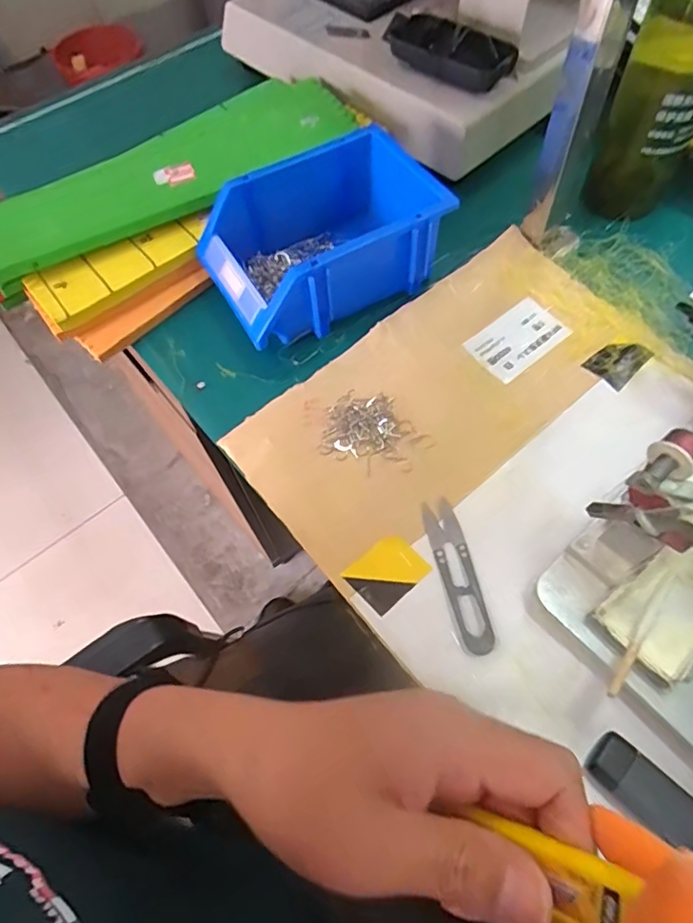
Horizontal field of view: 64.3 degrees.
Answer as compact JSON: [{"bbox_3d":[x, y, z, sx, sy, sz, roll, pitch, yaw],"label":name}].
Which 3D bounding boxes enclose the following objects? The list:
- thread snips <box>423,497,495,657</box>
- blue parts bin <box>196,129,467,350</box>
[{"bbox_3d":[0.072,0.071,0.350,0.021,0.008,0.100,-13,62,-3],"label":"thread snips"},{"bbox_3d":[-0.019,-0.182,0.454,0.186,0.074,0.127,-28,64,-11],"label":"blue parts bin"}]

